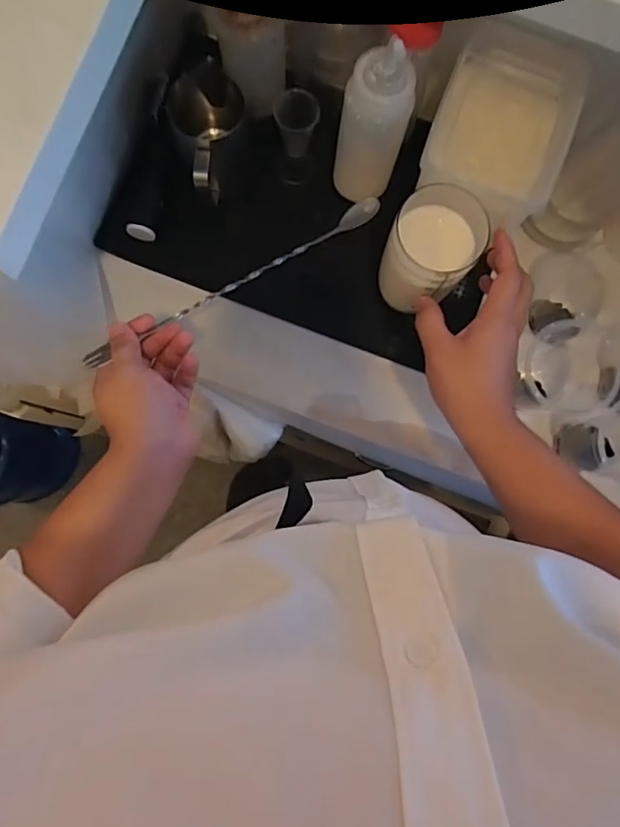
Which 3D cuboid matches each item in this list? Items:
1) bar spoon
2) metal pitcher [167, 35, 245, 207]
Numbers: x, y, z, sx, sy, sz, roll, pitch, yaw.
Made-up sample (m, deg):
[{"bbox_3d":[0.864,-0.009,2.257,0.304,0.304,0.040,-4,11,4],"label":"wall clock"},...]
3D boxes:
[{"bbox_3d":[-0.065,-0.128,0.513,0.312,0.016,0.018,-32,86,-11],"label":"bar spoon"},{"bbox_3d":[-0.106,-0.294,0.590,0.075,0.101,0.134,-7,85,-3],"label":"metal pitcher"}]

